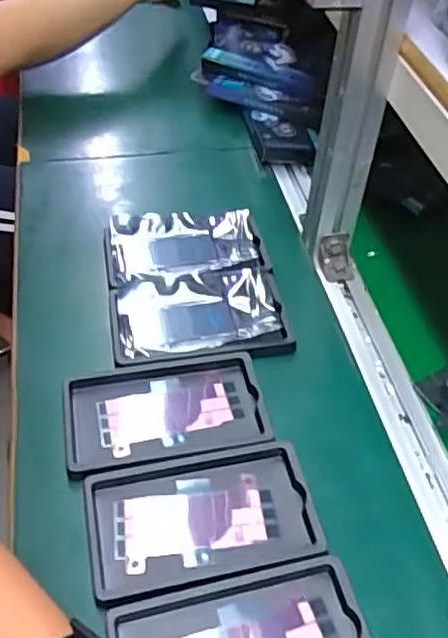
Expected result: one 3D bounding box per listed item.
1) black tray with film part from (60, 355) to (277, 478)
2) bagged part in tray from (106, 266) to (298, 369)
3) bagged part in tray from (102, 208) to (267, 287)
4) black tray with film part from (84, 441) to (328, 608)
[{"bbox_3d":[-0.047,0.075,0.532,0.158,0.013,0.095,-8,48,-13],"label":"black tray with film part"},{"bbox_3d":[-0.022,-0.004,0.602,0.159,0.016,0.096,-5,47,-10],"label":"bagged part in tray"},{"bbox_3d":[-0.041,-0.072,0.665,0.154,0.027,0.088,-5,47,-10],"label":"bagged part in tray"},{"bbox_3d":[-0.016,0.142,0.470,0.158,0.014,0.096,-8,48,-13],"label":"black tray with film part"}]

